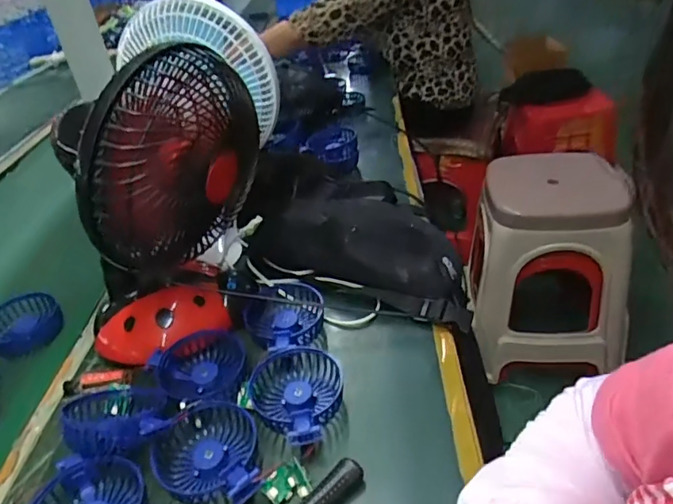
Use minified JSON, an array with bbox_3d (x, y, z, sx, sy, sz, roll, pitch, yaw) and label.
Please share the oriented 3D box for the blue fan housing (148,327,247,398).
[{"bbox_3d":[-0.145,0.115,0.539,0.090,0.027,0.082,-5,35,4],"label":"blue fan housing"}]

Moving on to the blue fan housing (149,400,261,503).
[{"bbox_3d":[-0.118,0.180,0.461,0.090,0.028,0.106,-14,35,-9],"label":"blue fan housing"}]

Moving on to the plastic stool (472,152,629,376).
[{"bbox_3d":[0.493,0.035,1.236,0.308,0.479,0.272,-6,35,3],"label":"plastic stool"}]

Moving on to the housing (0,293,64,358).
[{"bbox_3d":[-0.409,0.096,0.661,0.103,0.035,0.103,-32,41,-30],"label":"housing"}]

